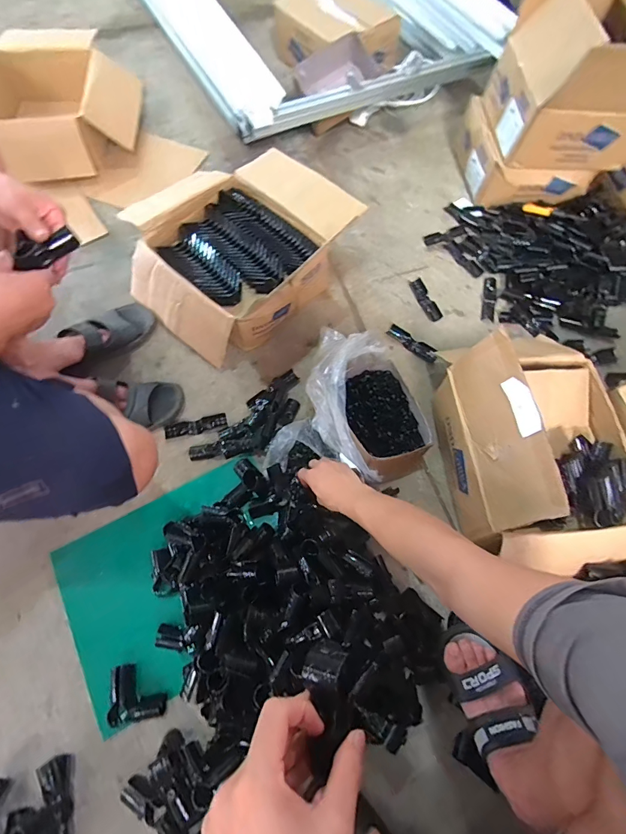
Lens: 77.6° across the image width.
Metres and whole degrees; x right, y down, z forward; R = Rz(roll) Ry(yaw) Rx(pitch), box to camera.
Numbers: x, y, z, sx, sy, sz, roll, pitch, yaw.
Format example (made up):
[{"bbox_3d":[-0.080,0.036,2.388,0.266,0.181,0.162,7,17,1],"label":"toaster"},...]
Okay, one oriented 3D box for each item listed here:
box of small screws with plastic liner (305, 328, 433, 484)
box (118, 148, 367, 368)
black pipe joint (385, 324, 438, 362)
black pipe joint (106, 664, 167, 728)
[{"bbox_3d":[0.094,-0.029,0.780,0.199,0.137,0.310,-18,68,-10],"label":"box of small screws with plastic liner"},{"bbox_3d":[-0.181,-0.394,0.903,0.439,0.159,0.467,39,71,14],"label":"box"},{"bbox_3d":[0.232,-0.175,0.903,0.129,0.025,0.032,37,70,13],"label":"black pipe joint"},{"bbox_3d":[-0.281,0.437,0.621,0.082,0.036,0.078,-10,67,-7],"label":"black pipe joint"}]

